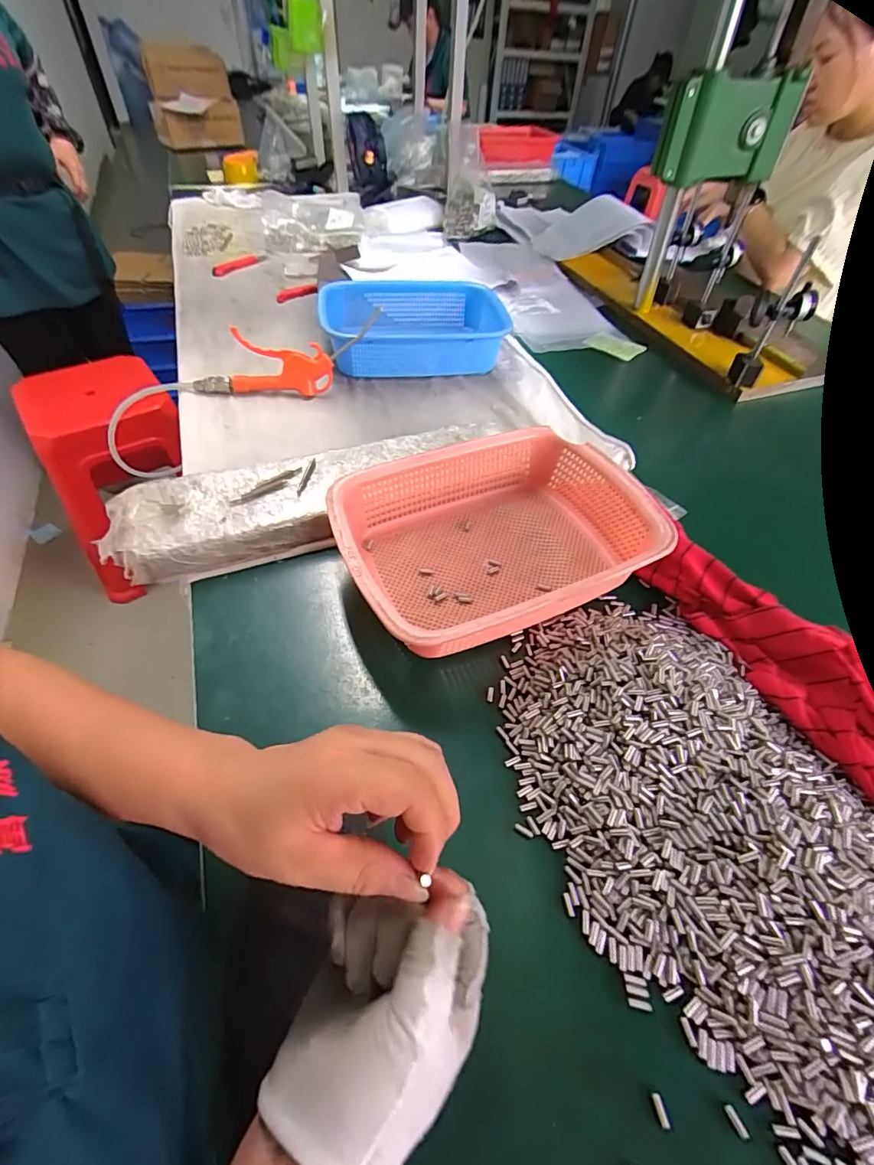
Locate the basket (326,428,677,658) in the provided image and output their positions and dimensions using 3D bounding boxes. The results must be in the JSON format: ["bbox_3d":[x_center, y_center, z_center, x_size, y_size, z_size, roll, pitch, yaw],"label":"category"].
[{"bbox_3d":[0.054,-0.044,0.483,0.289,0.075,0.215,-20,55,-18],"label":"basket"}]

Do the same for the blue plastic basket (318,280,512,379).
[{"bbox_3d":[-0.033,-0.414,0.790,0.292,0.066,0.201,-8,52,-9],"label":"blue plastic basket"}]

